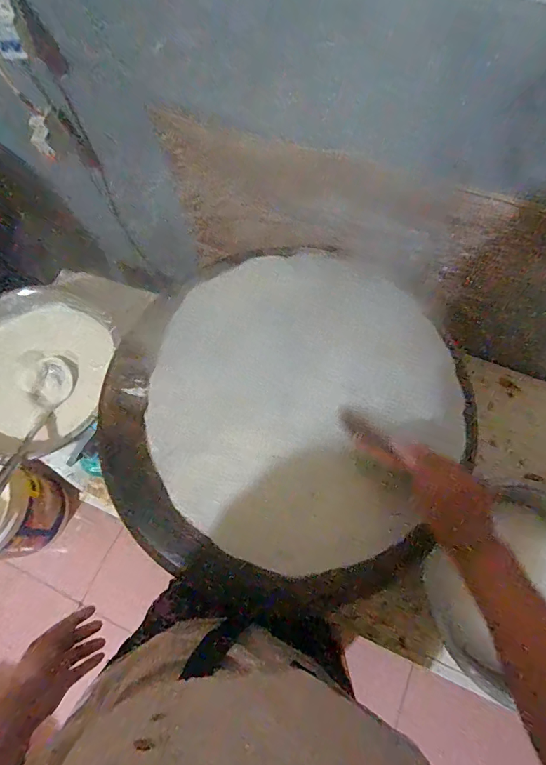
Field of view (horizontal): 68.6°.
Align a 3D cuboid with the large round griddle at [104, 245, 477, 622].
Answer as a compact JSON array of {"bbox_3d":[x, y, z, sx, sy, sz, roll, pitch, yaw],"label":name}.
[{"bbox_3d":[0.011,0.032,0.594,0.502,0.053,0.508,0,68,1],"label":"large round griddle"}]

